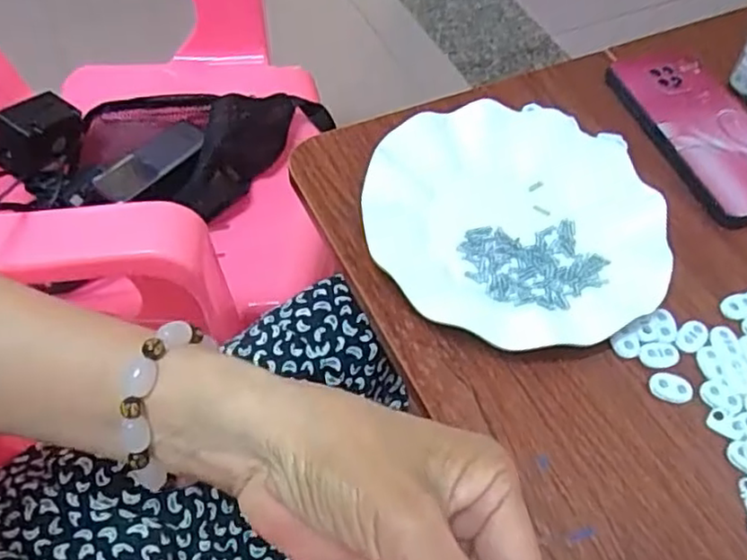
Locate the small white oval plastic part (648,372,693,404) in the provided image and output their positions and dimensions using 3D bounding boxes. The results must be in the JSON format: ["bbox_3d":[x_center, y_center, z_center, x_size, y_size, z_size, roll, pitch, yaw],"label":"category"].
[{"bbox_3d":[0.167,0.060,0.365,0.023,0.004,0.015,18,58,9],"label":"small white oval plastic part"}]

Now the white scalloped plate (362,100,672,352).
[{"bbox_3d":[0.087,-0.042,0.414,0.177,0.022,0.183,1,57,-2],"label":"white scalloped plate"}]

